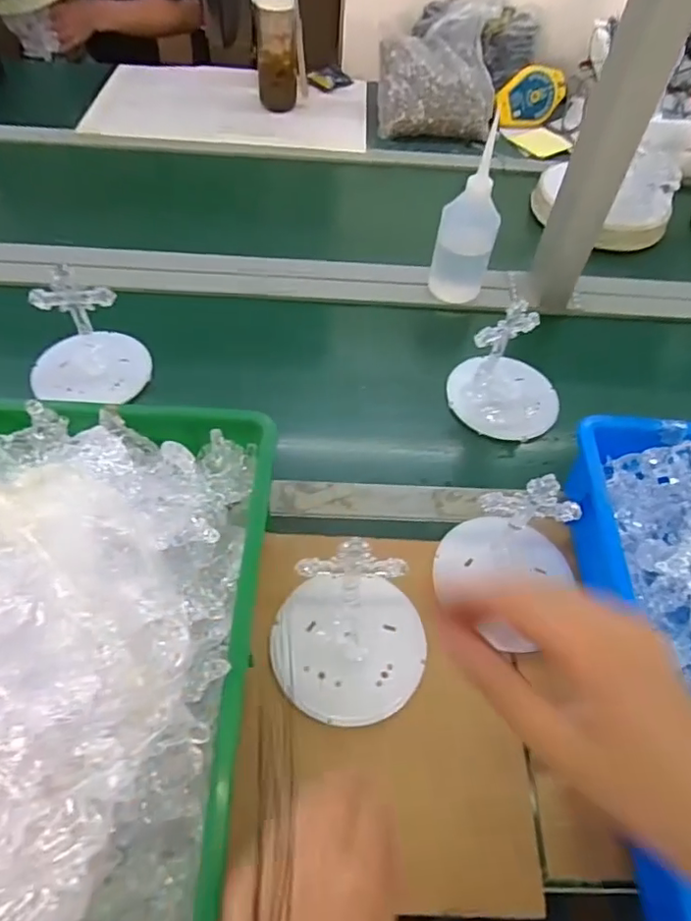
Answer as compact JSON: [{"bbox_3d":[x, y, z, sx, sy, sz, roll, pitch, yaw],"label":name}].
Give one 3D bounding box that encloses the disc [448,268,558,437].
[{"bbox_3d":[0.190,-0.104,0.649,0.124,0.120,0.109,17,55,9],"label":"disc"}]

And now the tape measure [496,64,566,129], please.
[{"bbox_3d":[0.371,-0.714,1.134,0.151,0.104,0.024,-12,18,-11],"label":"tape measure"}]

